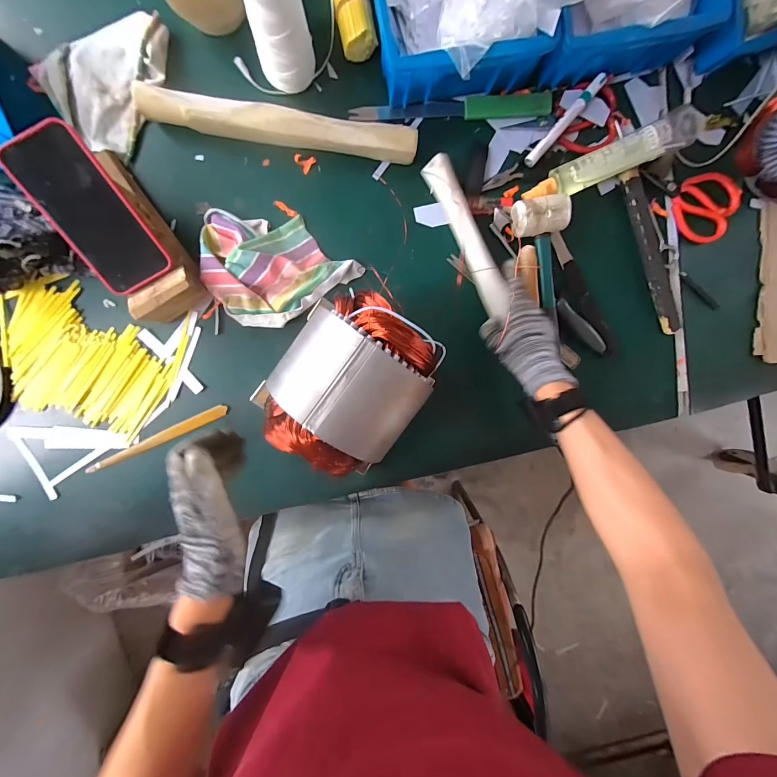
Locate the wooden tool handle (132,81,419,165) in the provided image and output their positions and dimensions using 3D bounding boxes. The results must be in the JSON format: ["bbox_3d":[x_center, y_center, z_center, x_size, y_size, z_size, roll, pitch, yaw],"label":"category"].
[{"bbox_3d":[-0.131,-0.328,0.426,0.330,0.041,0.037,3,98,-6],"label":"wooden tool handle"}]

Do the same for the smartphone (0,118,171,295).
[{"bbox_3d":[-0.336,-0.195,0.383,0.082,0.009,0.163,-29,115,1],"label":"smartphone"}]

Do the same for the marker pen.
[{"bbox_3d":[0.240,-0.363,0.459,0.017,0.022,0.143,41,92,-10],"label":"marker pen"}]

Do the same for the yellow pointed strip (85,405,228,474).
[{"bbox_3d":[-0.332,0.072,0.486,0.206,0.013,0.017,-23,100,-1],"label":"yellow pointed strip"}]

